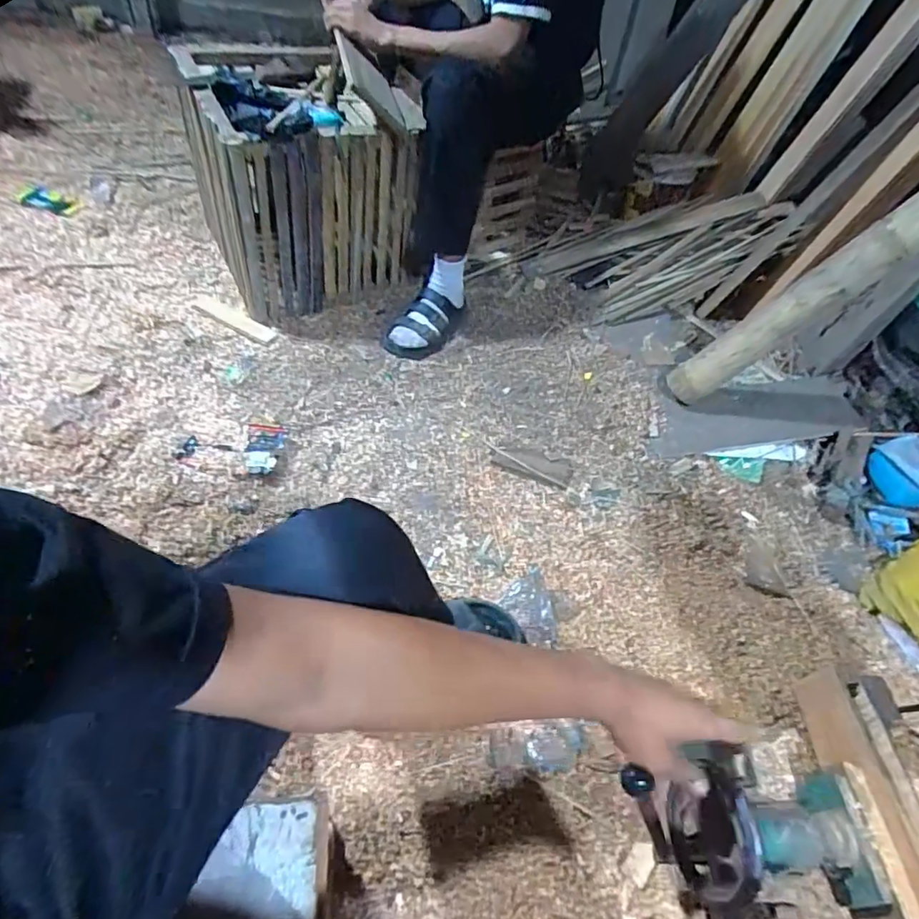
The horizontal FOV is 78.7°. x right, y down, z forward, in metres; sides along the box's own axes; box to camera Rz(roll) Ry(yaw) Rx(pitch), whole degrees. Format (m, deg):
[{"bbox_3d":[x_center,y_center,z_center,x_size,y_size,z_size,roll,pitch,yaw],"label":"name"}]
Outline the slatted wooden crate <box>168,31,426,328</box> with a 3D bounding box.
[{"bbox_3d":[-0.340,-0.623,1.287,0.438,0.458,0.403,-14,55,-20],"label":"slatted wooden crate"}]

